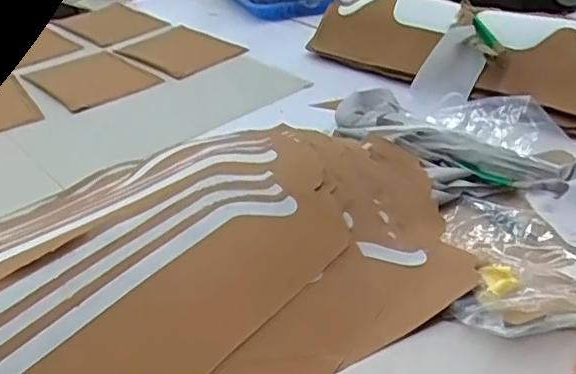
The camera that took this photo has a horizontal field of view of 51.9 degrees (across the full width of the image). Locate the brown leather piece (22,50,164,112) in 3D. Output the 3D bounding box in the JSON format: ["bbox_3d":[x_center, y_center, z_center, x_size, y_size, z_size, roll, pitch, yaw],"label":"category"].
[{"bbox_3d":[-0.306,-0.172,0.925,0.146,0.009,0.207,-28,40,-29],"label":"brown leather piece"}]

